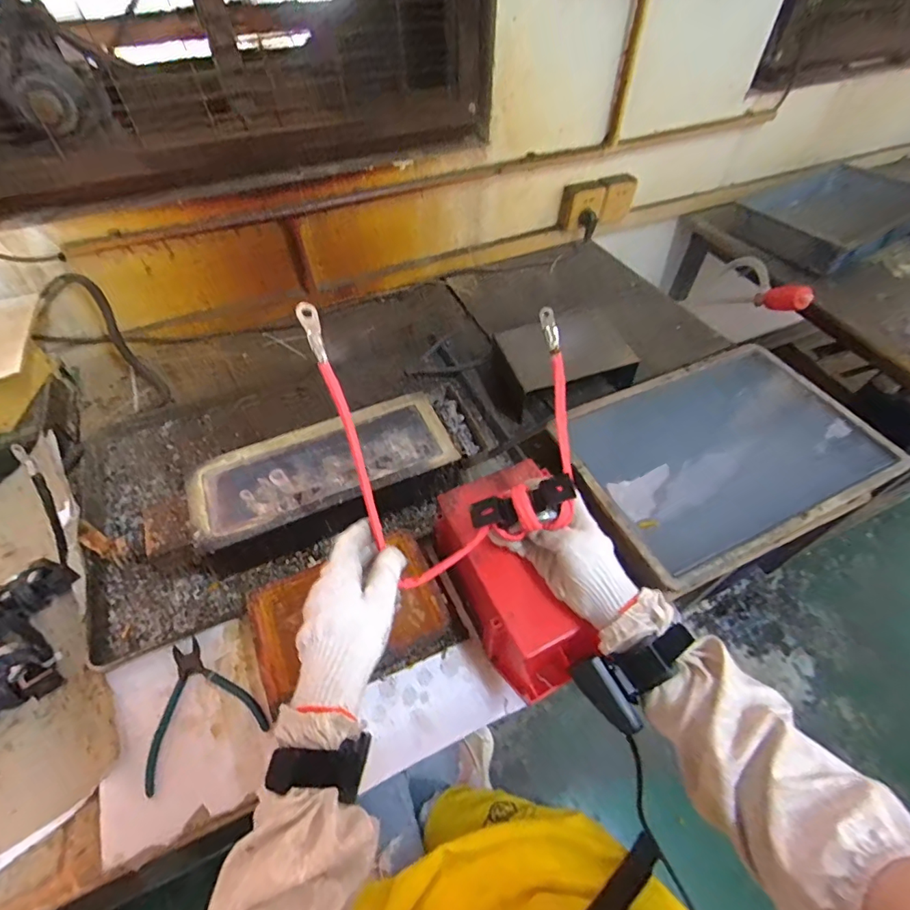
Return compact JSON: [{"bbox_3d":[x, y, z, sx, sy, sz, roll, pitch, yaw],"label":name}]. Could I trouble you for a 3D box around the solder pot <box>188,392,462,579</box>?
[{"bbox_3d":[-0.169,0.038,0.646,0.341,0.085,0.159,-21,55,-15],"label":"solder pot"}]

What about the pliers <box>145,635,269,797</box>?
[{"bbox_3d":[-0.286,0.271,0.520,0.120,0.006,0.133,-25,57,-18],"label":"pliers"}]

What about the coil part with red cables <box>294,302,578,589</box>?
[{"bbox_3d":[0.004,-0.032,0.440,0.225,0.058,0.272,-16,98,-1],"label":"coil part with red cables"}]

